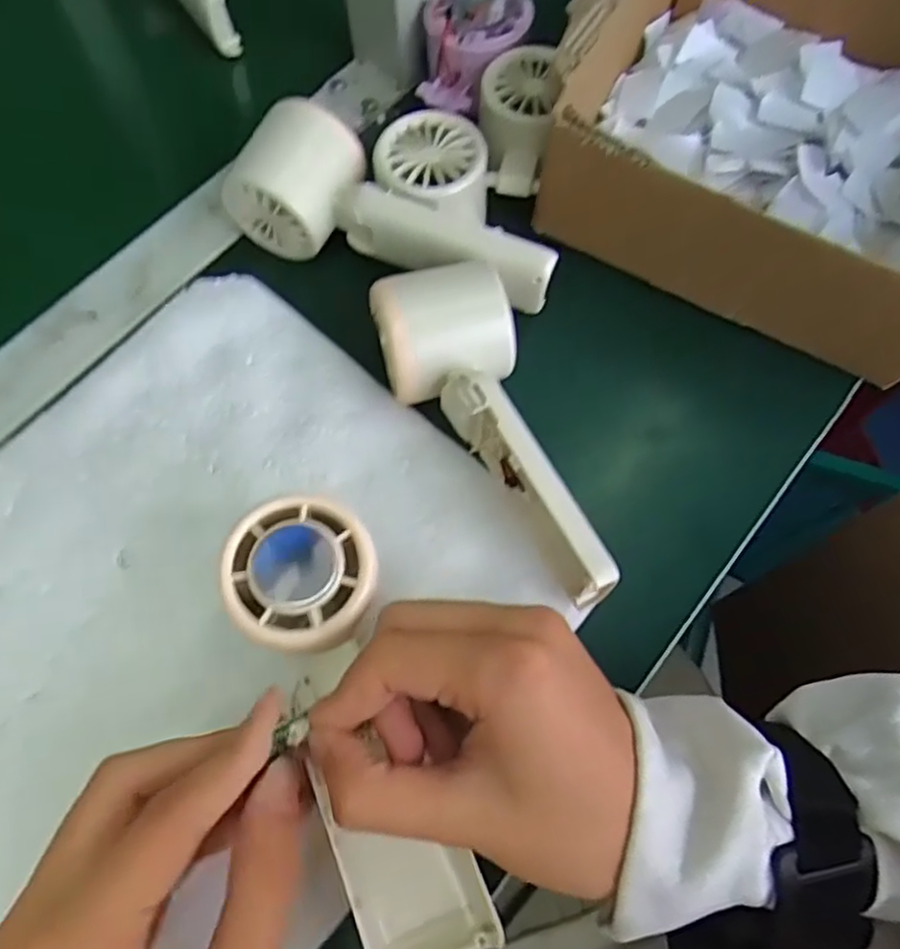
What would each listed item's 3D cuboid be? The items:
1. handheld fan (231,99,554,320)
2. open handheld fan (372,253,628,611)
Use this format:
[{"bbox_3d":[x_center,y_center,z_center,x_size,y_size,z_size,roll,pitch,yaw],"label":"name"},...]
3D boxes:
[{"bbox_3d":[-0.026,-0.128,0.339,0.163,0.052,0.056,20,70,8],"label":"handheld fan"},{"bbox_3d":[0.013,-0.016,0.295,0.058,0.046,0.158,-18,70,-7],"label":"open handheld fan"}]

